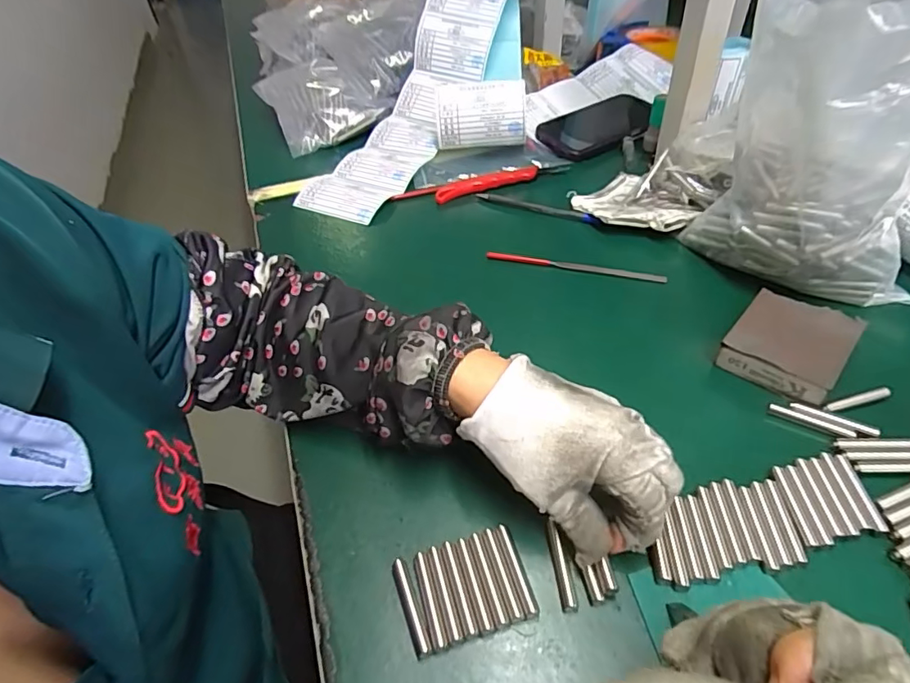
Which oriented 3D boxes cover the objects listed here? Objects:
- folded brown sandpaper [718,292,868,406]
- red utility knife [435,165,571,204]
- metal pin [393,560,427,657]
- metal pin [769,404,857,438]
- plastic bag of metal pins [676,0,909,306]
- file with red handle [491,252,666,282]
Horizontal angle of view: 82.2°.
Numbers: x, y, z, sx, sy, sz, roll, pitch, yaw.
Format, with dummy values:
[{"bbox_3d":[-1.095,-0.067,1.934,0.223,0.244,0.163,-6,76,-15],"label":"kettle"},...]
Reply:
[{"bbox_3d":[0.233,-0.001,0.363,0.067,0.018,0.077,31,56,30],"label":"folded brown sandpaper"},{"bbox_3d":[0.053,-0.178,0.570,0.153,0.010,0.023,-14,46,-8],"label":"red utility knife"},{"bbox_3d":[-0.023,0.134,0.266,0.006,0.005,0.047,-18,47,-12],"label":"metal pin"},{"bbox_3d":[0.227,0.050,0.332,0.048,0.005,0.006,21,51,24],"label":"metal pin"},{"bbox_3d":[0.262,-0.138,0.375,0.107,0.198,0.131,-12,46,-6],"label":"plastic bag of metal pins"},{"bbox_3d":[0.104,-0.067,0.465,0.155,0.007,0.007,11,48,16],"label":"file with red handle"}]

